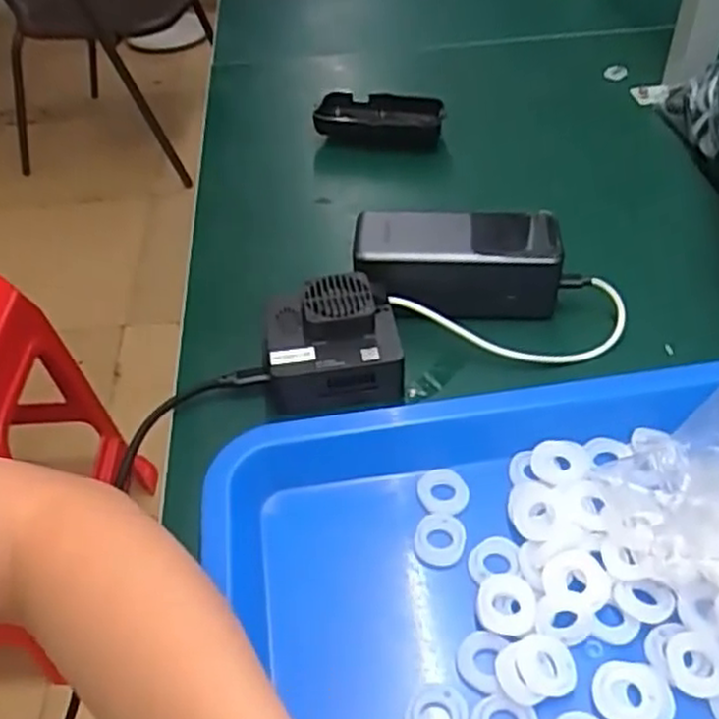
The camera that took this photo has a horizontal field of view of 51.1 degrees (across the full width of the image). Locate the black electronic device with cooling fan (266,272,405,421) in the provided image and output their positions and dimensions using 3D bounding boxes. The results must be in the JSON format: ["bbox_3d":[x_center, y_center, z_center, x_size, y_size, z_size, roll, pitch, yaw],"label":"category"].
[{"bbox_3d":[-0.016,-0.010,0.446,0.078,0.045,0.070,-6,45,-2],"label":"black electronic device with cooling fan"}]

